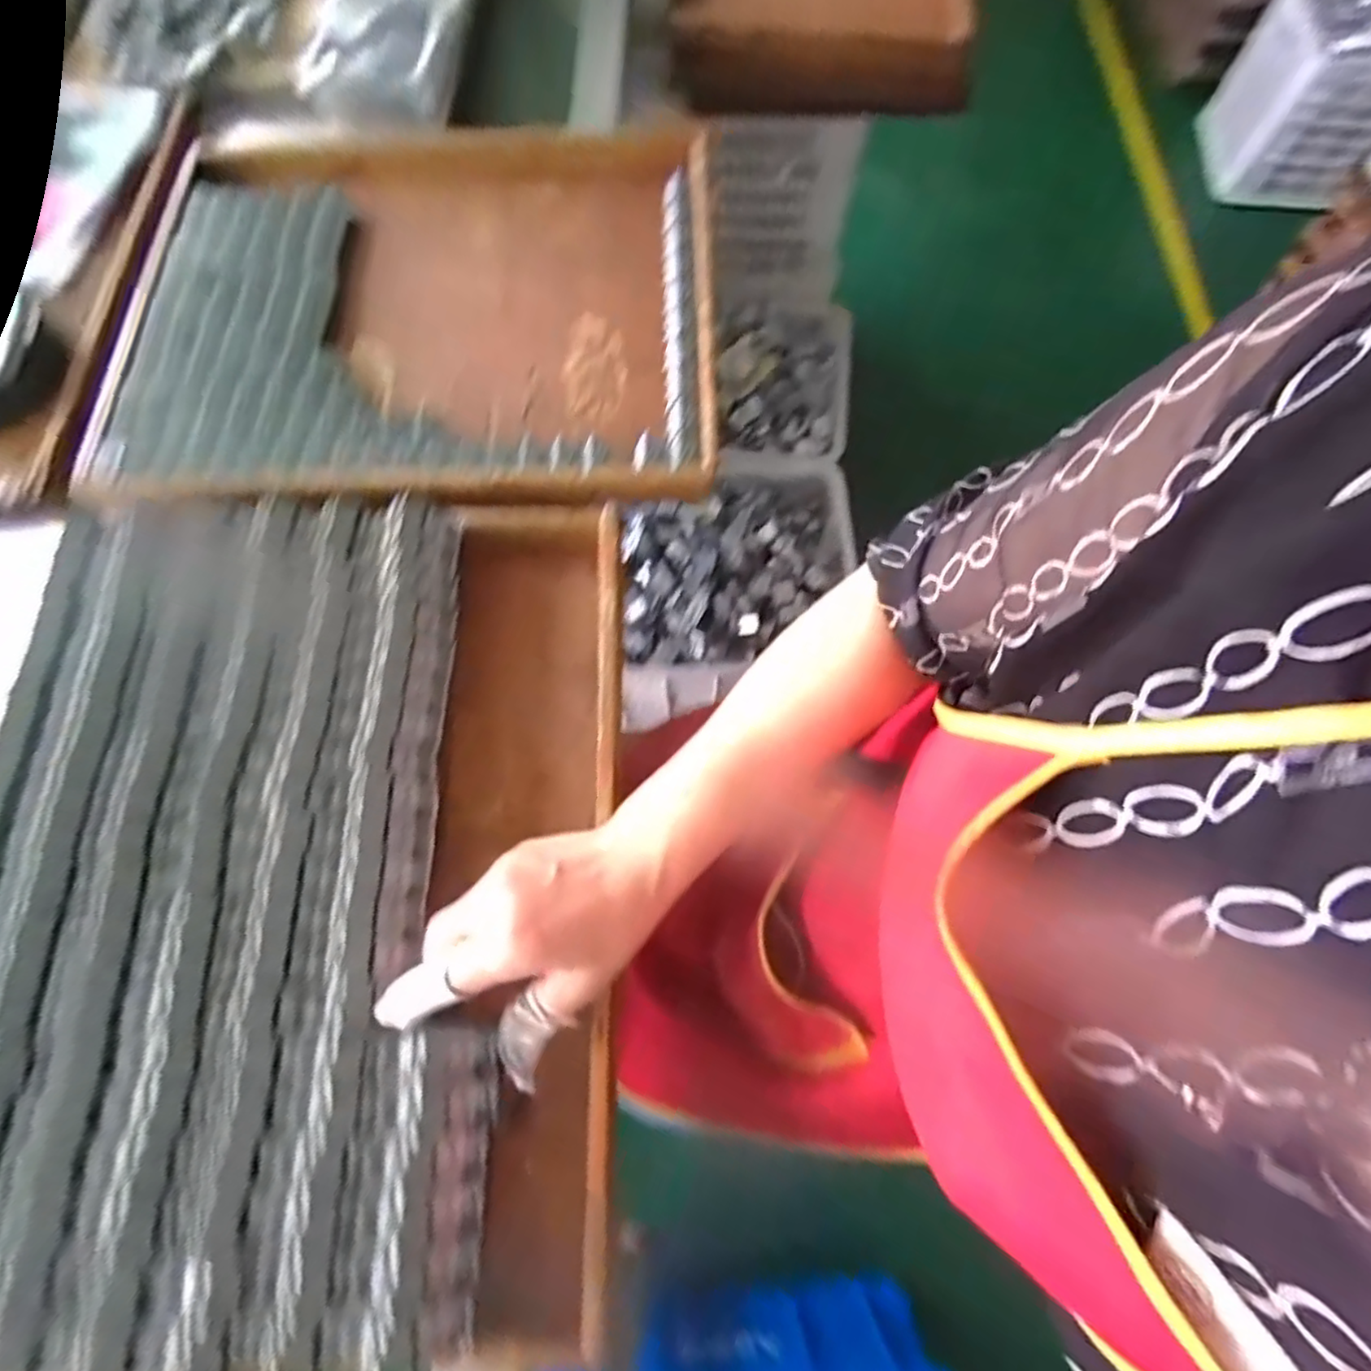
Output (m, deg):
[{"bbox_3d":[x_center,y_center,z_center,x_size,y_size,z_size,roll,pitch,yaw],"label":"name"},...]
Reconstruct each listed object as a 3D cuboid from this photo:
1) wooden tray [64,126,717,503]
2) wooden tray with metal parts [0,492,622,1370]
[{"bbox_3d":[-0.234,-0.327,0.558,0.508,0.059,0.385,-1,71,2],"label":"wooden tray"},{"bbox_3d":[-0.247,0.106,0.412,0.398,0.087,0.488,-2,71,2],"label":"wooden tray with metal parts"}]

